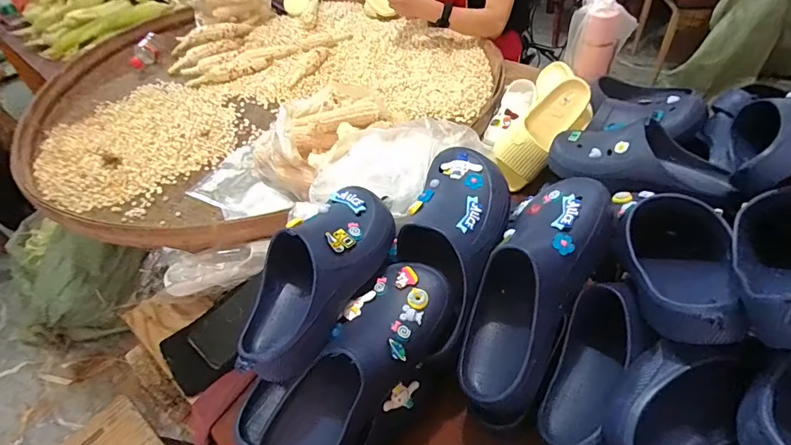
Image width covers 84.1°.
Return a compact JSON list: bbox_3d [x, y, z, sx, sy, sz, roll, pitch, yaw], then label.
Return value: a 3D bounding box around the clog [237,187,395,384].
[{"bbox_3d":[-0.093,0.051,0.505,0.105,0.080,0.242,21,51,26],"label":"clog"}]

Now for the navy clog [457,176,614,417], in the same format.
[{"bbox_3d":[0.156,0.067,0.510,0.108,0.091,0.303,23,78,28],"label":"navy clog"}]

